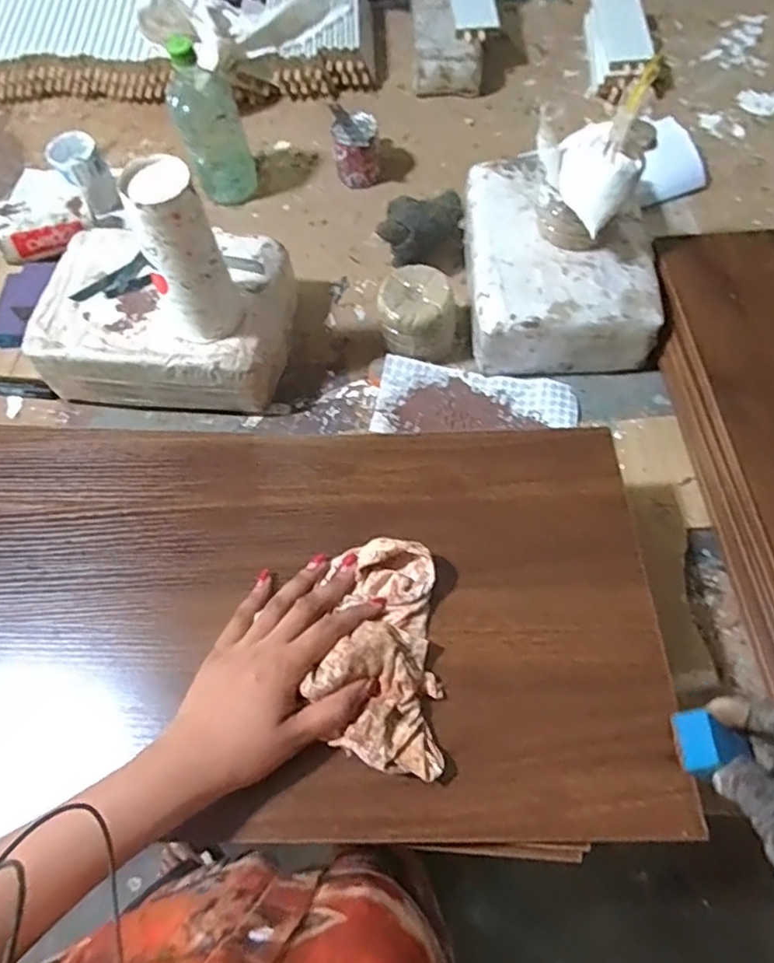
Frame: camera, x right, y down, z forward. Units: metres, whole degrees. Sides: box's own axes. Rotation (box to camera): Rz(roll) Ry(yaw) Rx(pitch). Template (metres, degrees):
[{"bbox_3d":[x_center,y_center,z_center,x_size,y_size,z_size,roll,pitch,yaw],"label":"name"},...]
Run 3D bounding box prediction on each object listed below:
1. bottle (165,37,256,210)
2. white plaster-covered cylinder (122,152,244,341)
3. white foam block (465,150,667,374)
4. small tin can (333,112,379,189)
[{"bbox_3d":[-0.237,-0.476,0.821,0.085,0.203,0.088,-18,65,-6],"label":"bottle"},{"bbox_3d":[-0.197,-0.217,0.610,0.067,0.175,0.070,-27,67,-10],"label":"white plaster-covered cylinder"},{"bbox_3d":[0.200,-0.265,0.757,0.204,0.108,0.267,-1,65,2],"label":"white foam block"},{"bbox_3d":[-0.042,-0.458,0.868,0.059,0.083,0.056,-1,65,2],"label":"small tin can"}]

